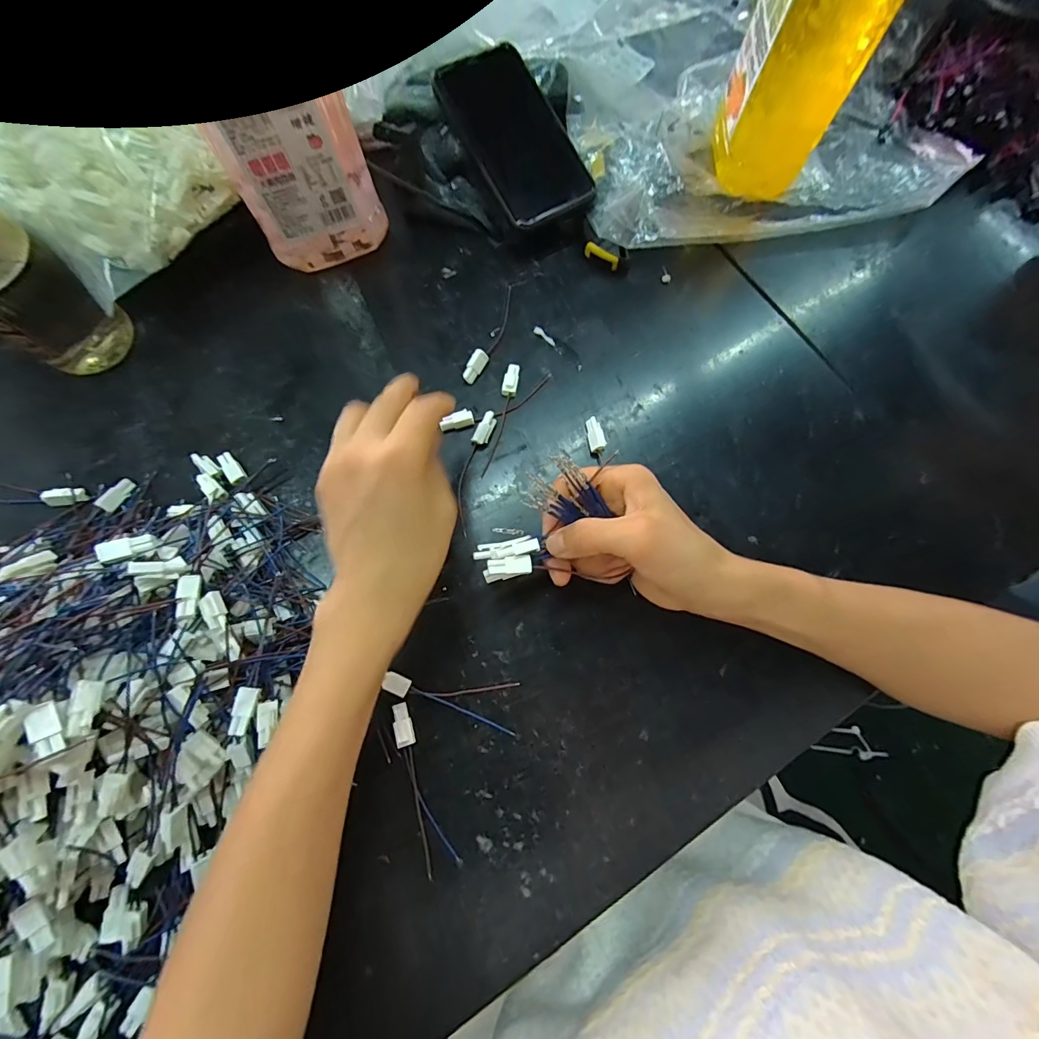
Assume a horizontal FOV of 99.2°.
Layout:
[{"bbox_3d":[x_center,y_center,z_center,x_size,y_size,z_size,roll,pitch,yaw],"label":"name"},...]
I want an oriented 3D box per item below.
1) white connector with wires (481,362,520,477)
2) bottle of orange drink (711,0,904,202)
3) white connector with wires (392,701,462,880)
[{"bbox_3d":[-0.013,-0.076,0.331,0.011,0.006,0.093,12,76,3],"label":"white connector with wires"},{"bbox_3d":[0.200,-0.339,0.289,0.068,0.214,0.074,-3,76,0],"label":"bottle of orange drink"},{"bbox_3d":[-0.059,0.161,0.268,0.018,0.008,0.097,-18,76,-4],"label":"white connector with wires"}]

